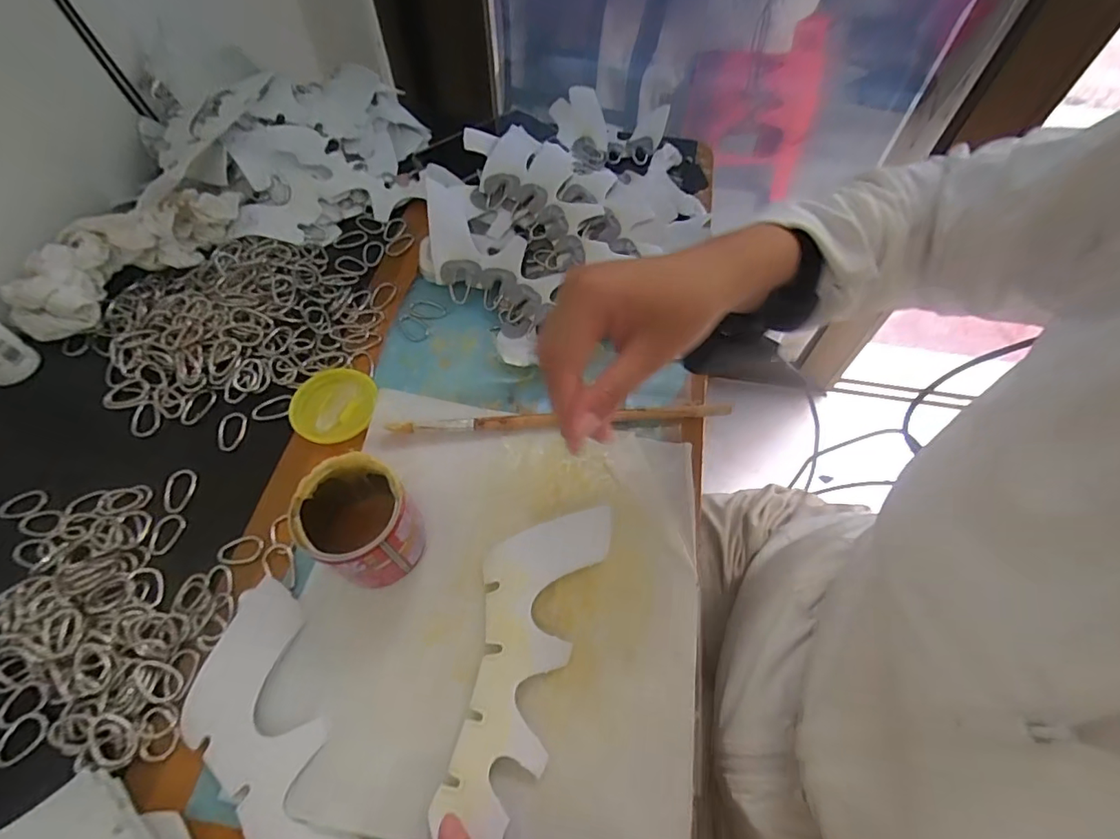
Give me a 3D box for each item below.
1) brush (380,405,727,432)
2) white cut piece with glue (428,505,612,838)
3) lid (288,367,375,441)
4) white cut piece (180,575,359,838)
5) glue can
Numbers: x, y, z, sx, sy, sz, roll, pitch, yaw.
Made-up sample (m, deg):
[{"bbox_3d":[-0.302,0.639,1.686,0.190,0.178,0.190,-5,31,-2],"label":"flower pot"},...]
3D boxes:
[{"bbox_3d":[0.002,0.000,0.413,0.265,0.013,0.014,-3,58,-5],"label":"brush"},{"bbox_3d":[-0.026,0.142,0.320,0.069,0.013,0.197,16,61,6],"label":"white cut piece with glue"},{"bbox_3d":[-0.181,-0.012,0.419,0.062,0.004,0.066,2,58,-2],"label":"lid"},{"bbox_3d":[-0.166,0.196,0.293,0.071,0.008,0.201,-22,63,-14],"label":"white cut piece"},{"bbox_3d":[-0.126,0.068,0.334,0.068,0.067,0.061,29,61,14],"label":"glue can"}]

